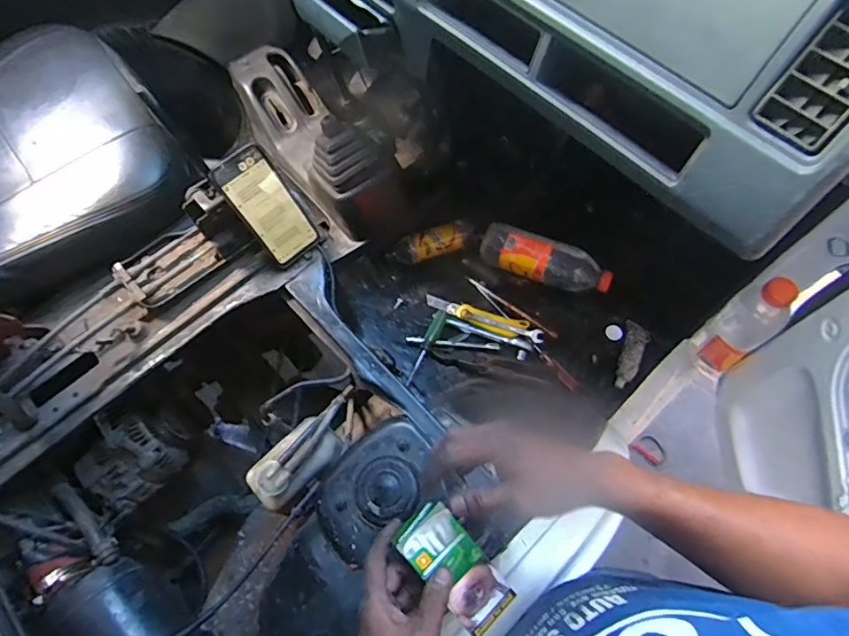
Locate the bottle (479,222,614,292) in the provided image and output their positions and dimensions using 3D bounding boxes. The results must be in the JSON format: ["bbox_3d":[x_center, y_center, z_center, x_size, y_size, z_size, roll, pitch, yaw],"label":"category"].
[{"bbox_3d":[0.227,-0.106,0.980,0.250,0.059,0.081,27,66,11],"label":"bottle"}]

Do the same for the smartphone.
[{"bbox_3d":[-0.220,-0.155,0.731,0.079,0.170,0.012,-39,35,-11],"label":"smartphone"}]

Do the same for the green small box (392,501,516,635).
[{"bbox_3d":[0.029,0.231,0.476,0.055,0.021,0.115,-39,84,-18],"label":"green small box"}]

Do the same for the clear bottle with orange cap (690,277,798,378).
[{"bbox_3d":[0.484,0.011,0.781,0.073,0.229,0.067,-41,72,-19],"label":"clear bottle with orange cap"}]

